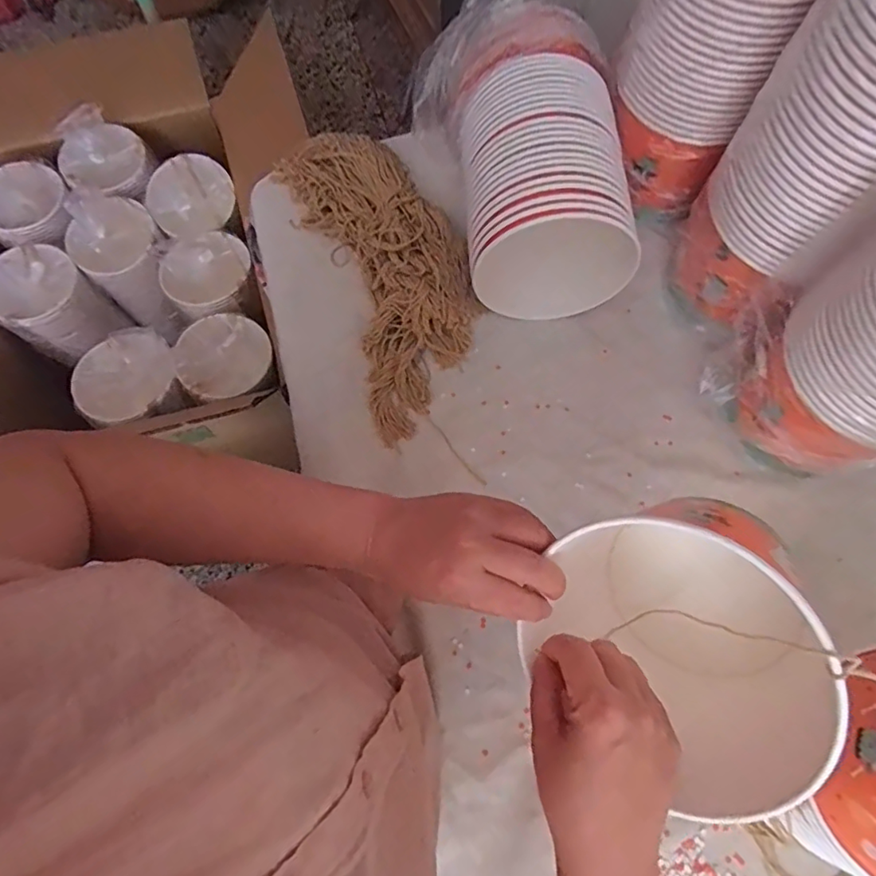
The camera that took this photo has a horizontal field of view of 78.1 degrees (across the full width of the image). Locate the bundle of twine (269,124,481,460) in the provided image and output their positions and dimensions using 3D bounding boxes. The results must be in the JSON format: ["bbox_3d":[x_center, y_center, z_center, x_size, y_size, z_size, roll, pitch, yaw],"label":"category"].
[{"bbox_3d":[-0.049,-0.197,0.608,0.168,0.057,0.378,-21,73,-5],"label":"bundle of twine"}]

